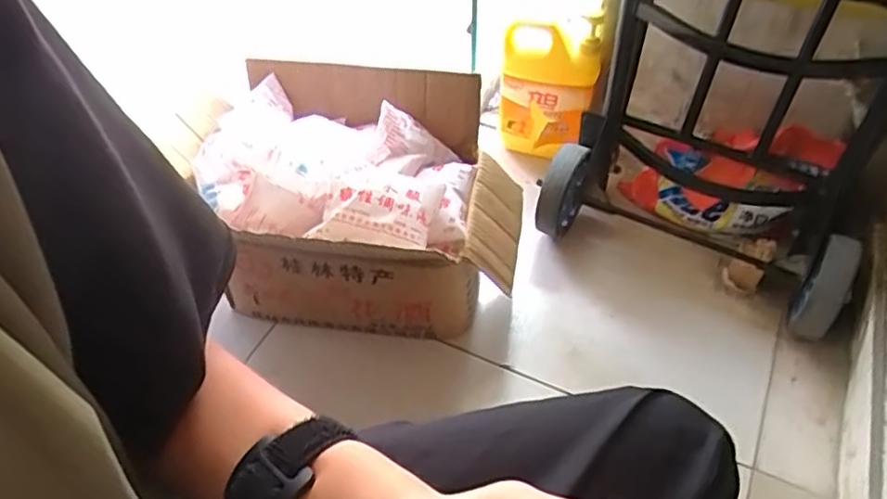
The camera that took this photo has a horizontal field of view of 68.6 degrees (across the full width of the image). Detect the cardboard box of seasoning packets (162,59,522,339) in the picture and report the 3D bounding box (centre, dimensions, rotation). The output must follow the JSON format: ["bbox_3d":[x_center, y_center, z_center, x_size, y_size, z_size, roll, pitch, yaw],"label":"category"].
[{"bbox_3d":[-0.100,-0.057,0.851,0.385,0.246,0.292,10,49,10],"label":"cardboard box of seasoning packets"}]

